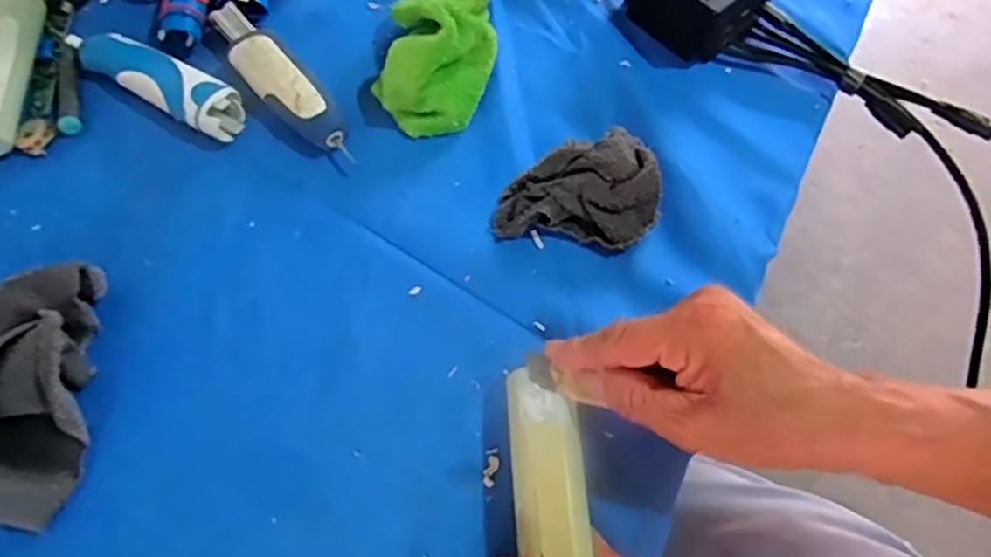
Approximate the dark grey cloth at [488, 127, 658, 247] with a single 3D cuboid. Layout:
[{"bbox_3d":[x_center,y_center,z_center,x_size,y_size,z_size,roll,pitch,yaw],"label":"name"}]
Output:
[{"bbox_3d":[0.048,-0.048,0.405,0.095,0.038,0.062,-17,66,-8],"label":"dark grey cloth"}]

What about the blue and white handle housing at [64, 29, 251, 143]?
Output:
[{"bbox_3d":[-0.223,-0.132,0.451,0.135,0.023,0.034,29,68,13],"label":"blue and white handle housing"}]

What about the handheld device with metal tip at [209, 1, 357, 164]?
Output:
[{"bbox_3d":[-0.143,-0.131,0.449,0.033,0.029,0.142,-37,70,-16],"label":"handheld device with metal tip"}]

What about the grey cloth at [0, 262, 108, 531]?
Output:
[{"bbox_3d":[-0.256,0.058,0.360,0.074,0.037,0.135,-4,65,-2],"label":"grey cloth"}]

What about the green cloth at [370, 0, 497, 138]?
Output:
[{"bbox_3d":[-0.039,-0.160,0.449,0.078,0.053,0.123,1,65,1],"label":"green cloth"}]

